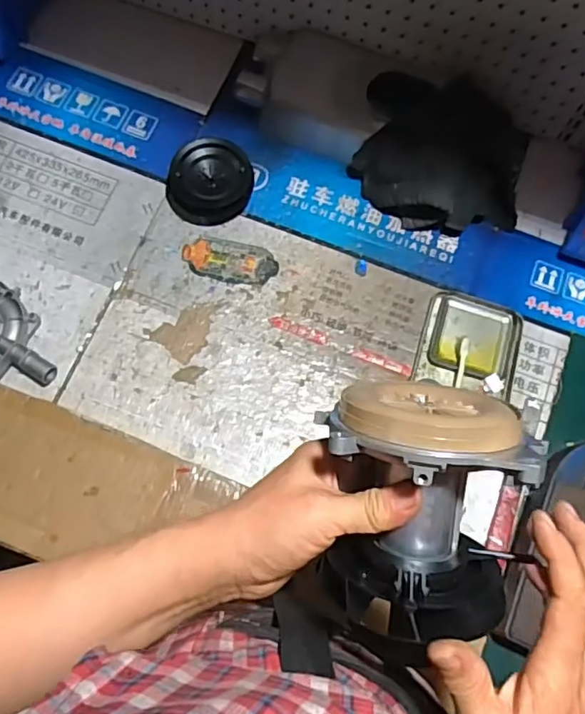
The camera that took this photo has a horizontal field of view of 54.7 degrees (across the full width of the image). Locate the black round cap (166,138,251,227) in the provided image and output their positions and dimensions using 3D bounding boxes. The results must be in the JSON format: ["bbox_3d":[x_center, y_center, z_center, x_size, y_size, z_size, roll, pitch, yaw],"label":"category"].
[{"bbox_3d":[-0.110,-0.232,0.758,0.109,0.033,0.109,0,101,1],"label":"black round cap"}]

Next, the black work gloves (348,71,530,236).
[{"bbox_3d":[0.185,-0.261,0.721,0.199,0.127,0.169,1,72,-4],"label":"black work gloves"}]

